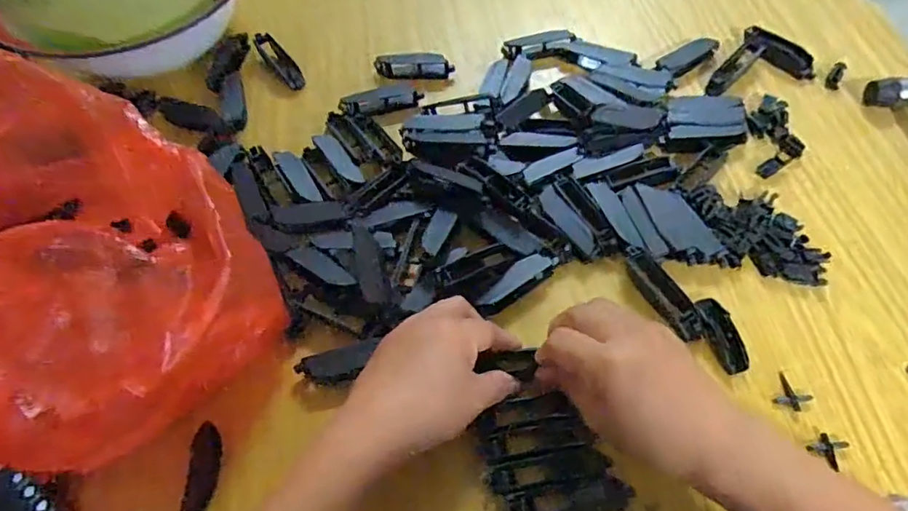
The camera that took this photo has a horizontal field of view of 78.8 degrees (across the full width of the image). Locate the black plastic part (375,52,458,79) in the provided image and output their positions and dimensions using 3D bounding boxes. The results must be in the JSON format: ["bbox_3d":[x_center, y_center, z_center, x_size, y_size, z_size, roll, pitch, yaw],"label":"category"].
[{"bbox_3d":[-0.038,-0.181,0.528,0.072,0.010,0.027,0,58,3],"label":"black plastic part"}]

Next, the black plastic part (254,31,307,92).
[{"bbox_3d":[-0.167,-0.188,0.530,0.021,0.012,0.081,-33,62,-17],"label":"black plastic part"}]

